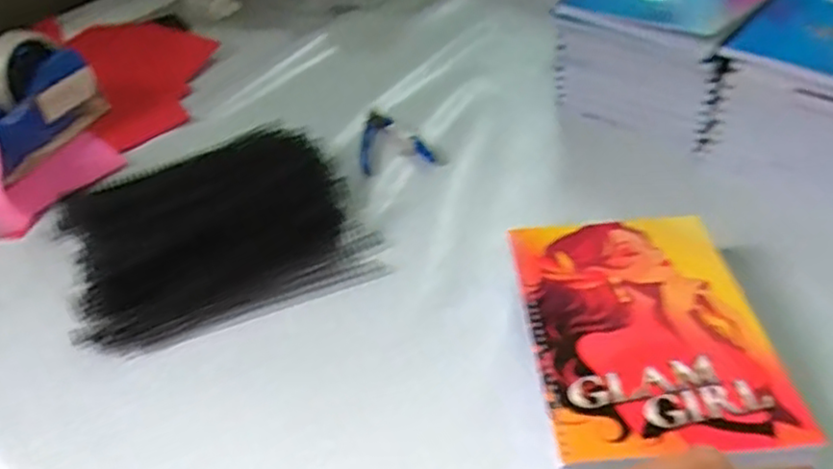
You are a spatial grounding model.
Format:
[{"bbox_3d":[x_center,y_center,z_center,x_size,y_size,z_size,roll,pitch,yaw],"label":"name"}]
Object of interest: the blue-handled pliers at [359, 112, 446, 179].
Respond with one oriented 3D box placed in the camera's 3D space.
[{"bbox_3d":[-0.018,-0.097,0.692,0.078,0.016,0.095,-9,42,-2],"label":"blue-handled pliers"}]

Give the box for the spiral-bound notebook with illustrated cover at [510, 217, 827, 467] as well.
[{"bbox_3d":[0.147,0.057,0.455,0.144,0.007,0.192,-4,42,0],"label":"spiral-bound notebook with illustrated cover"}]

